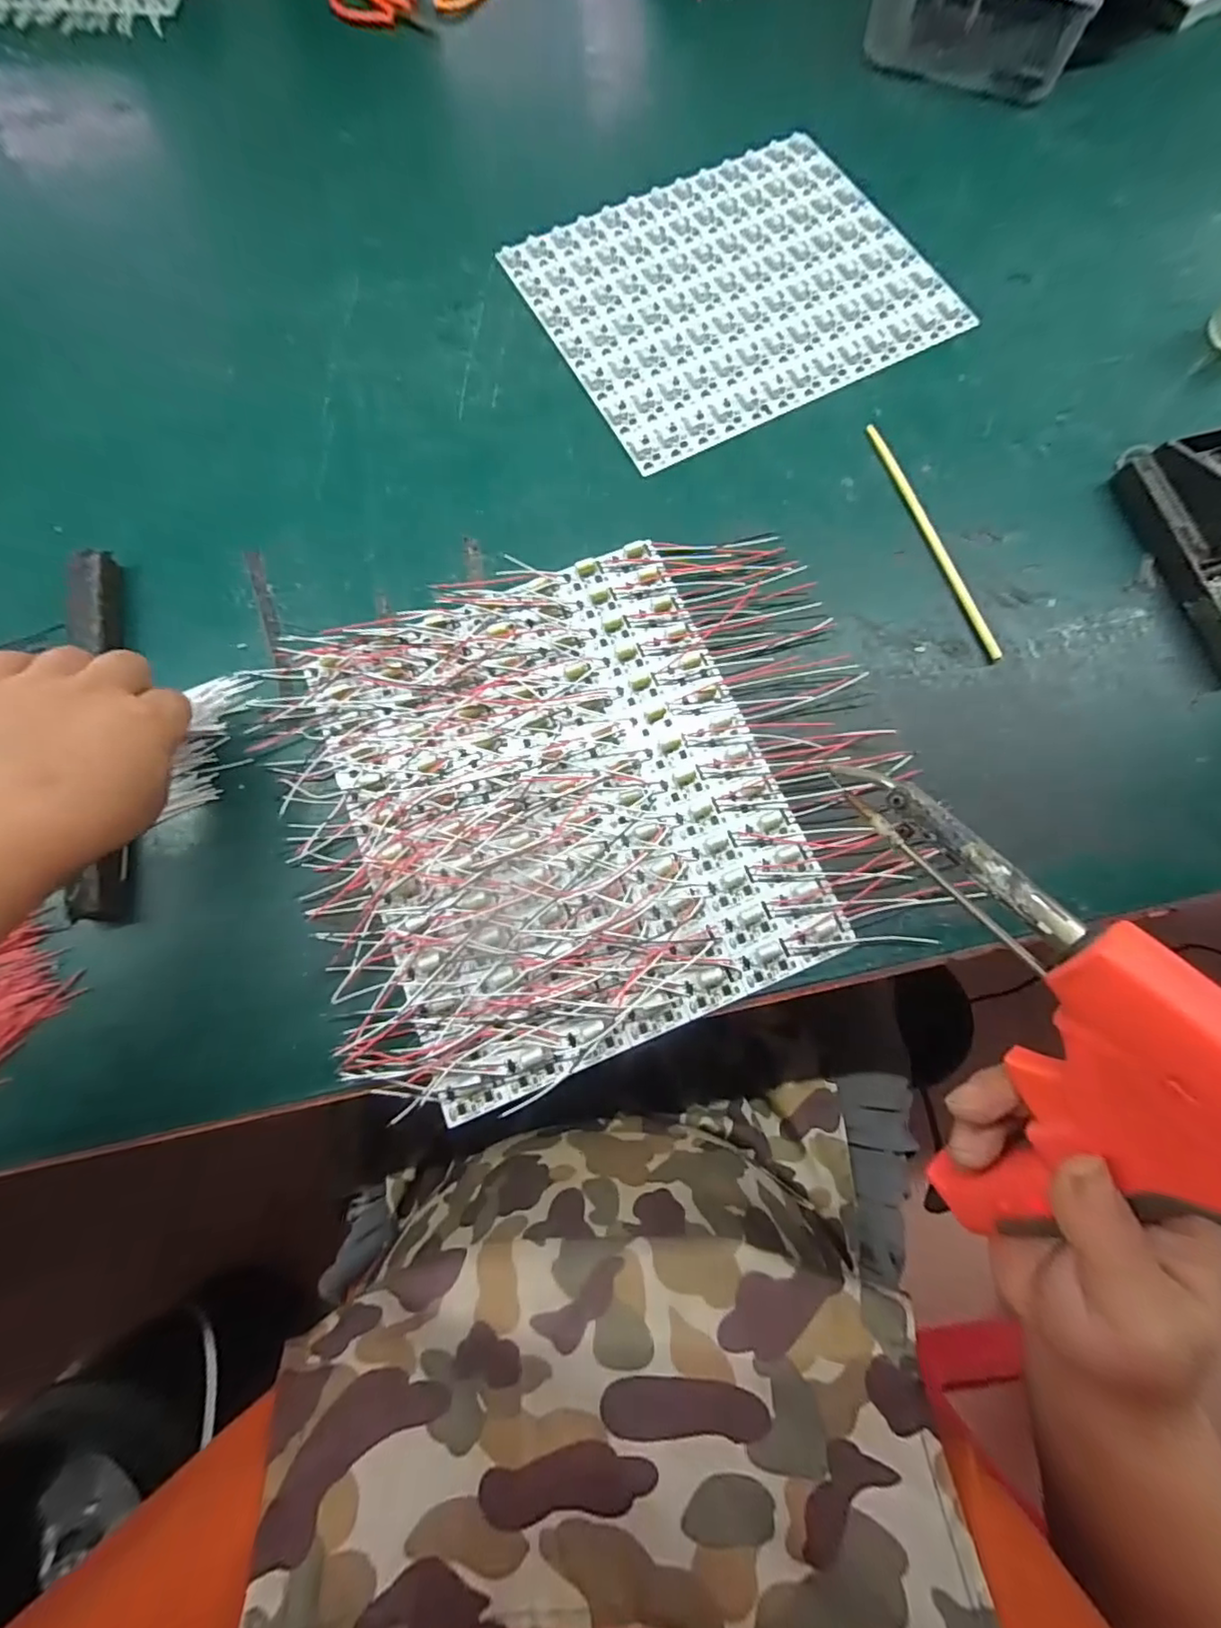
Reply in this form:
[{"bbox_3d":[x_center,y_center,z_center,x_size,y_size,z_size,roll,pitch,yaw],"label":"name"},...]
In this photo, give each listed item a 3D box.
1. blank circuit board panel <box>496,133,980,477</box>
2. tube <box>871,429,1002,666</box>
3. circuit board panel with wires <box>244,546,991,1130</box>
[{"bbox_3d":[0.092,-0.407,0.444,0.282,0.005,0.240,-28,77,-7],"label":"blank circuit board panel"},{"bbox_3d":[0.214,-0.187,0.385,0.007,0.005,0.192,-17,76,-4],"label":"tube"},{"bbox_3d":[-0.010,-0.020,0.343,0.346,0.013,0.293,-20,76,-5],"label":"circuit board panel with wires"}]

